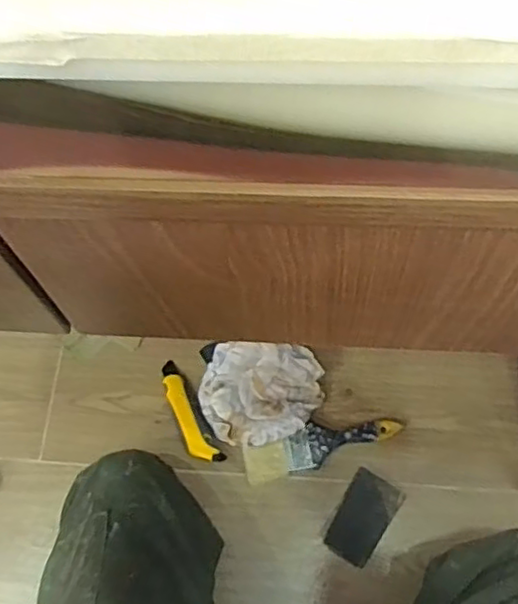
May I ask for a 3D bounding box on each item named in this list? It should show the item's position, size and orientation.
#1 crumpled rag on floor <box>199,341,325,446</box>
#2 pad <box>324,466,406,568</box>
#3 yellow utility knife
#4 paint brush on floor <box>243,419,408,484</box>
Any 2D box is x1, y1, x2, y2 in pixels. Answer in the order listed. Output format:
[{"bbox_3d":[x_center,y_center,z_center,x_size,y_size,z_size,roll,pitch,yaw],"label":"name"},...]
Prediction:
[{"bbox_3d":[0.002,0.127,0.925,0.174,0.038,0.154,5,67,4],"label":"crumpled rag on floor"},{"bbox_3d":[0.140,0.289,0.871,0.068,0.013,0.115,31,71,14],"label":"pad"},{"bbox_3d":[-0.106,0.159,0.928,0.038,0.020,0.167,-29,69,-10],"label":"yellow utility knife"},{"bbox_3d":[0.088,0.196,0.905,0.219,0.019,0.055,-18,67,-6],"label":"paint brush on floor"}]

